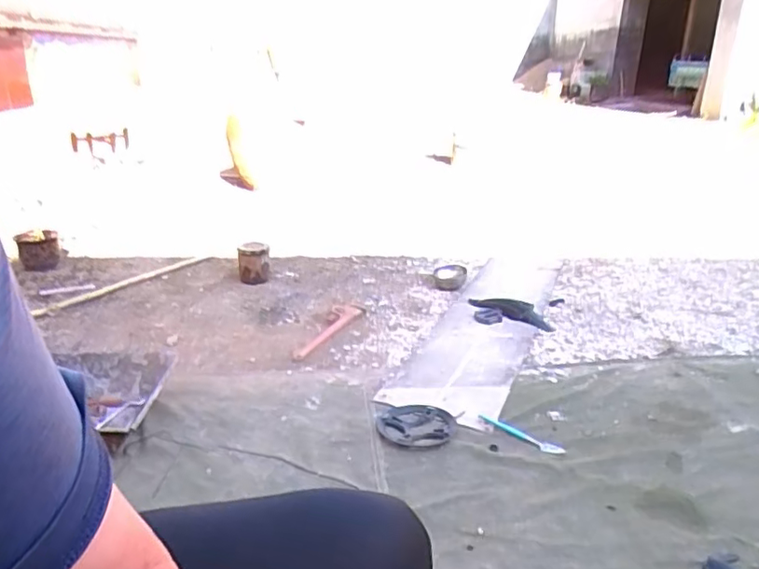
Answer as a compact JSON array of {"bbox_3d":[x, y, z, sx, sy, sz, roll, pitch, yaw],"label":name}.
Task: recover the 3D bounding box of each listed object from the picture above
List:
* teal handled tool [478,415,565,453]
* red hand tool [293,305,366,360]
[{"bbox_3d":[0.312,0.327,1.303,0.198,0.015,0.027,16,25,31],"label":"teal handled tool"},{"bbox_3d":[-0.173,0.144,1.872,0.094,0.033,0.391,15,25,29],"label":"red hand tool"}]

